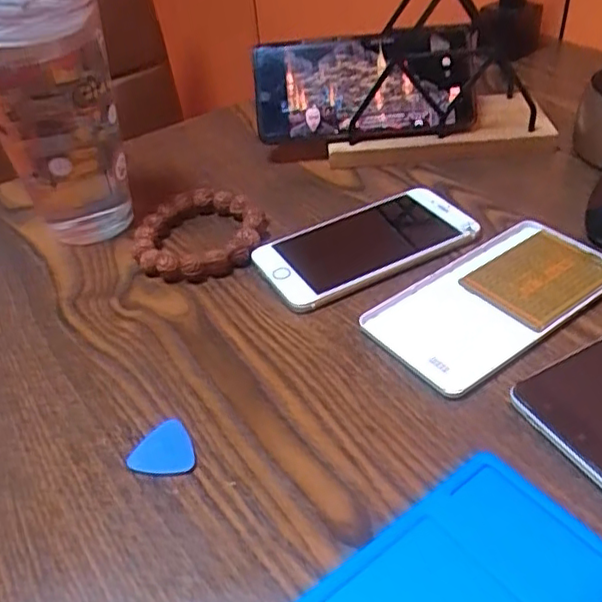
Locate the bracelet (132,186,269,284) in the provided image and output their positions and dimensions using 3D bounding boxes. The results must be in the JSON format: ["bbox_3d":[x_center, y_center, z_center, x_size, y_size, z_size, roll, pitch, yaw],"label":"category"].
[{"bbox_3d":[-0.065,-0.044,0.411,0.078,0.018,0.078,-4,41,3],"label":"bracelet"}]

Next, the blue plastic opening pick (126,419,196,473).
[{"bbox_3d":[-0.064,0.069,0.289,0.028,0.004,0.028,-16,42,-11],"label":"blue plastic opening pick"}]

